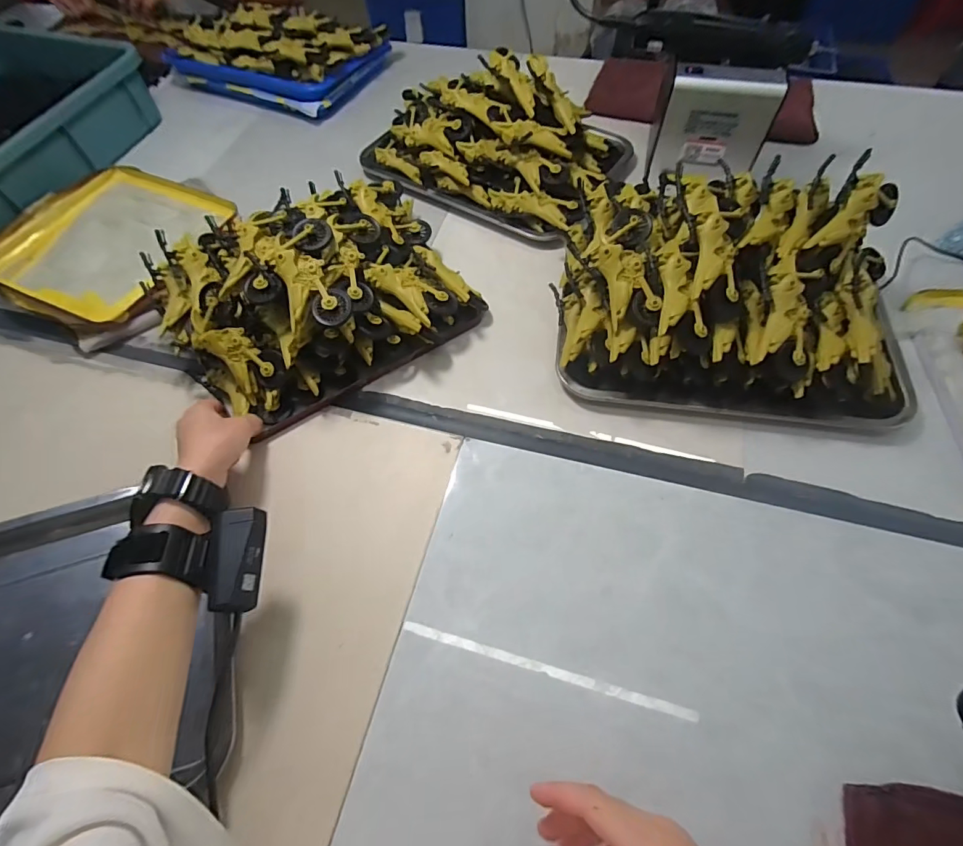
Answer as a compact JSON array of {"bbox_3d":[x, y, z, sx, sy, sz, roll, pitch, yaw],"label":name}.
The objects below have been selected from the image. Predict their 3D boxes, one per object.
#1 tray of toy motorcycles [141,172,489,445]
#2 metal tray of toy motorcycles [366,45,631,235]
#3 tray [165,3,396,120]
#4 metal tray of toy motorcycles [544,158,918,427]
[{"bbox_3d":[-0.179,-0.158,0.500,0.304,0.121,0.229,-28,64,-12],"label":"tray of toy motorcycles"},{"bbox_3d":[0.017,-0.407,0.640,0.356,0.113,0.233,24,65,15],"label":"metal tray of toy motorcycles"},{"bbox_3d":[-0.356,-0.641,0.800,0.336,0.085,0.216,18,62,11],"label":"tray"},{"bbox_3d":[0.261,-0.127,0.463,0.352,0.131,0.209,6,62,6],"label":"metal tray of toy motorcycles"}]

